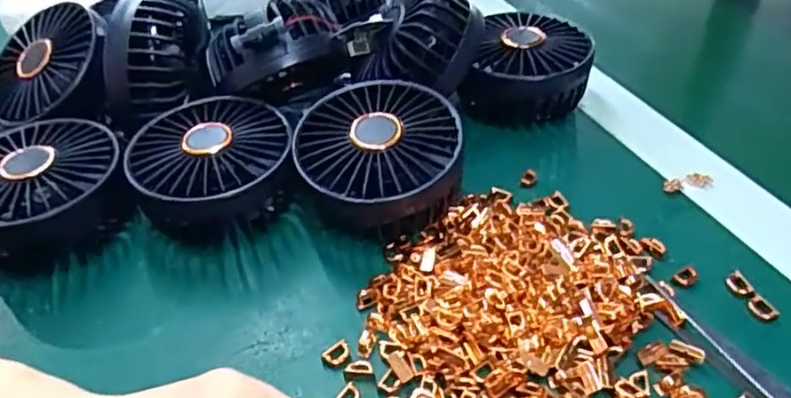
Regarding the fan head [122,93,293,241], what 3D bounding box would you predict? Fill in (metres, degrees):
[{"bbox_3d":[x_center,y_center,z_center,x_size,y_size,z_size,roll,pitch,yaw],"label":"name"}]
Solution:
[{"bbox_3d":[-0.098,-0.016,0.349,0.081,0.044,0.088,-7,39,-6],"label":"fan head"}]

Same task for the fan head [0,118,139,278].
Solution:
[{"bbox_3d":[-0.190,-0.003,0.342,0.083,0.045,0.082,-29,46,-29],"label":"fan head"}]

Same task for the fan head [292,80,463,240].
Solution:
[{"bbox_3d":[-0.010,-0.021,0.339,0.081,0.047,0.083,-5,39,-3],"label":"fan head"}]

